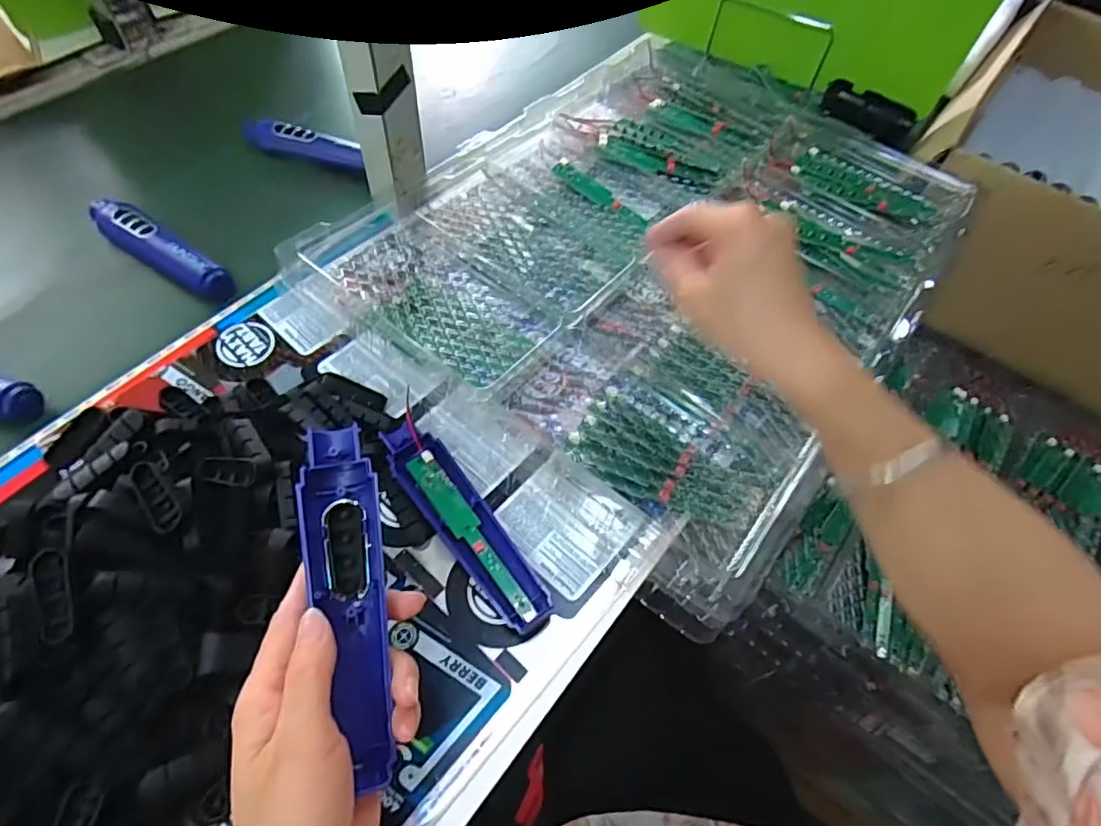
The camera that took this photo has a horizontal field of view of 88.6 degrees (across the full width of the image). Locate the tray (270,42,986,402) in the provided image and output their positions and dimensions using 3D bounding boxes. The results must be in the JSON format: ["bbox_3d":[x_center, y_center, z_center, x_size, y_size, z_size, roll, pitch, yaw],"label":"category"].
[{"bbox_3d":[0.145,-0.200,0.571,0.433,0.053,0.634,36,63,18],"label":"tray"}]

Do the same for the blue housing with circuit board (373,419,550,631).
[{"bbox_3d":[-0.059,0.073,0.387,0.038,0.019,0.167,-34,67,-22],"label":"blue housing with circuit board"}]

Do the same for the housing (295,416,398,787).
[{"bbox_3d":[-0.101,0.092,0.288,0.037,0.020,0.167,-11,72,-10],"label":"housing"}]

